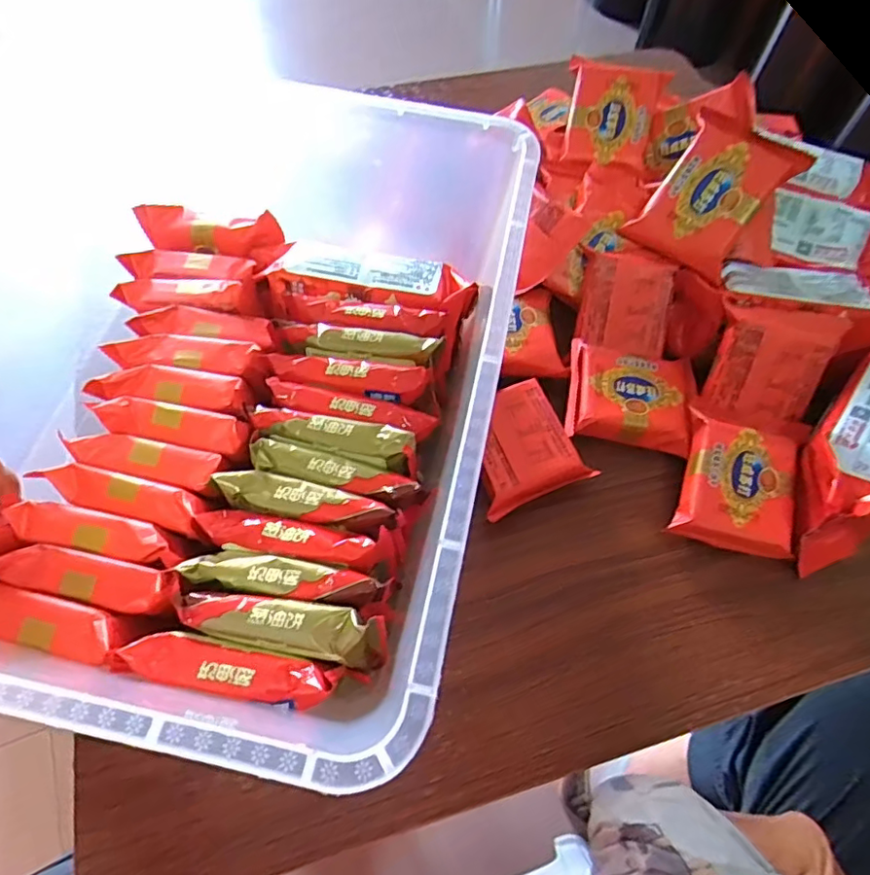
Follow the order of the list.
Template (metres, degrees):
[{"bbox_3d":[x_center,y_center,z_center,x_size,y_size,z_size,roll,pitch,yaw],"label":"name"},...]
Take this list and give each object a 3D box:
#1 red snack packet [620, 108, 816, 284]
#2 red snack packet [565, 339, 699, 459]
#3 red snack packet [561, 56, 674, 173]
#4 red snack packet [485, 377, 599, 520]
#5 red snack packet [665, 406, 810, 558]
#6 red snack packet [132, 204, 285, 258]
[{"bbox_3d":[0.169,-0.147,0.349,0.064,0.018,0.082,37,111,11],"label":"red snack packet"},{"bbox_3d":[0.123,-0.025,0.363,0.074,0.025,0.065,8,63,3],"label":"red snack packet"},{"bbox_3d":[0.123,-0.227,0.404,0.068,0.013,0.070,17,95,11],"label":"red snack packet"},{"bbox_3d":[0.049,0.004,0.342,0.064,0.011,0.069,-23,65,-12],"label":"red snack packet"},{"bbox_3d":[0.177,0.024,0.330,0.061,0.021,0.077,15,63,7],"label":"red snack packet"},{"bbox_3d":[-0.142,-0.131,0.361,0.090,0.019,0.022,9,63,3],"label":"red snack packet"}]

